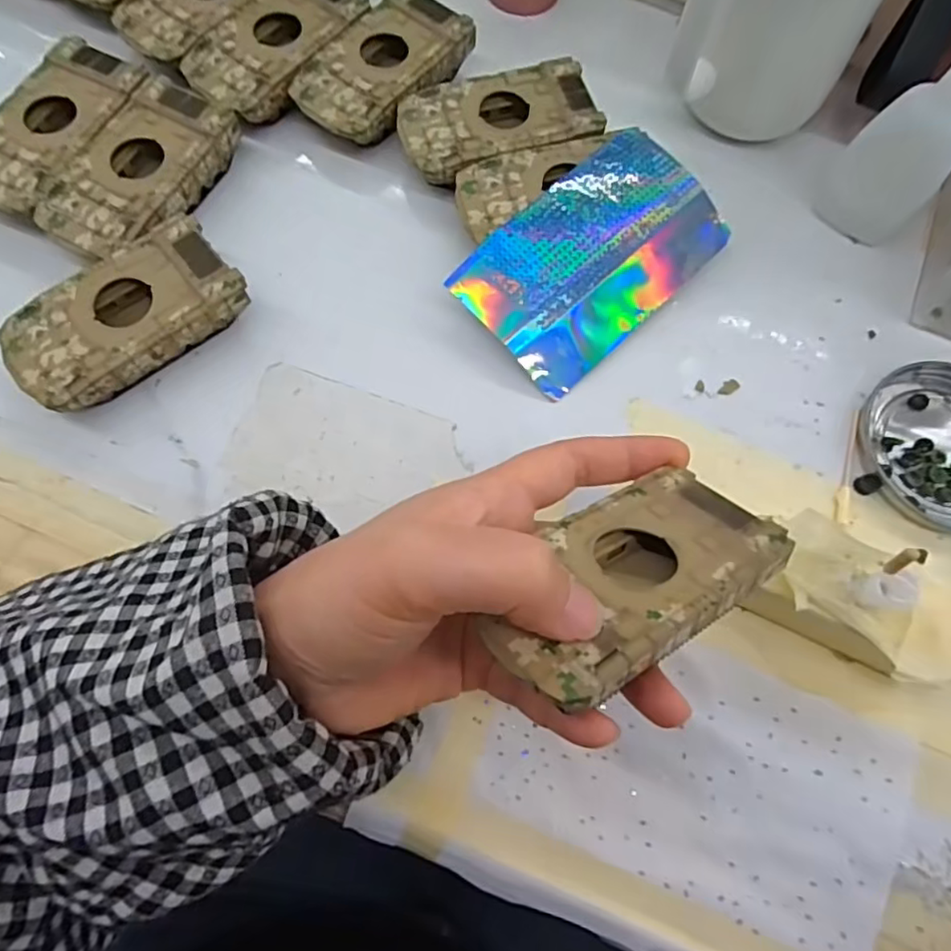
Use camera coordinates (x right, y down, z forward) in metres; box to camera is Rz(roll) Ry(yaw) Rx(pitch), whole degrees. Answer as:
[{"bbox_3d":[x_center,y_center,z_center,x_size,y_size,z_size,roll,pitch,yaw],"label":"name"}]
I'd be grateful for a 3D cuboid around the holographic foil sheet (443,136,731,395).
[{"bbox_3d":[0.054,-0.101,0.288,0.075,0.027,0.122,43,76,11],"label":"holographic foil sheet"}]

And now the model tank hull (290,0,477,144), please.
[{"bbox_3d":[-0.047,-0.209,0.322,0.052,0.025,0.095,36,74,9],"label":"model tank hull"}]

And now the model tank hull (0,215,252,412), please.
[{"bbox_3d":[-0.152,-0.068,0.271,0.095,0.026,0.051,-38,77,-13],"label":"model tank hull"}]

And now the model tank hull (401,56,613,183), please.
[{"bbox_3d":[0.012,-0.175,0.313,0.095,0.026,0.052,-17,74,-7],"label":"model tank hull"}]

